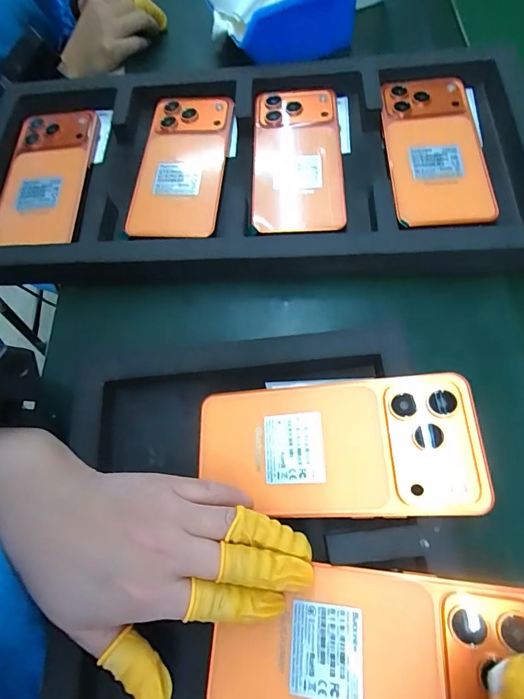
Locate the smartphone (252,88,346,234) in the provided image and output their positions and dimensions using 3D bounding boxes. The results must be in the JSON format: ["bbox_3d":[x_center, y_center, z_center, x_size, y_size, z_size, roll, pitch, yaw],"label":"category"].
[{"bbox_3d":[0.031,-0.166,0.339,0.076,0.016,0.158,0,66,3],"label":"smartphone"}]

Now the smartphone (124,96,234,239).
[{"bbox_3d":[-0.071,-0.166,0.342,0.076,0.010,0.150,4,66,5],"label":"smartphone"}]

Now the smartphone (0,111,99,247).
[{"bbox_3d":[-0.197,-0.158,0.356,0.072,0.015,0.147,-1,66,3],"label":"smartphone"}]

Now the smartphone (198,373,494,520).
[{"bbox_3d":[0.039,0.056,0.230,0.162,0.011,0.078,-3,66,17],"label":"smartphone"}]

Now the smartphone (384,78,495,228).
[{"bbox_3d":[0.148,-0.170,0.330,0.084,0.017,0.159,0,69,4],"label":"smartphone"}]

